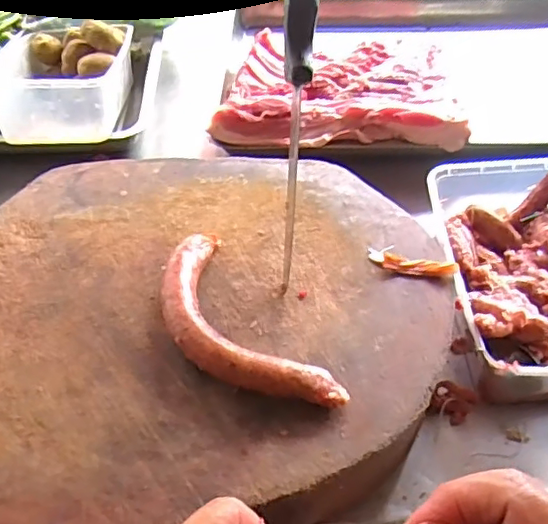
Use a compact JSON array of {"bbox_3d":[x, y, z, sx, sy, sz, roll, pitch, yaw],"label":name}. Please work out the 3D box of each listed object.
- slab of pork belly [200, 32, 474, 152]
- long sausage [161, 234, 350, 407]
[{"bbox_3d":[0.082,-0.237,0.772,0.313,0.039,0.252,0,50,0],"label":"slab of pork belly"},{"bbox_3d":[-0.035,0.054,0.466,0.081,0.031,0.197,-29,56,-22],"label":"long sausage"}]

